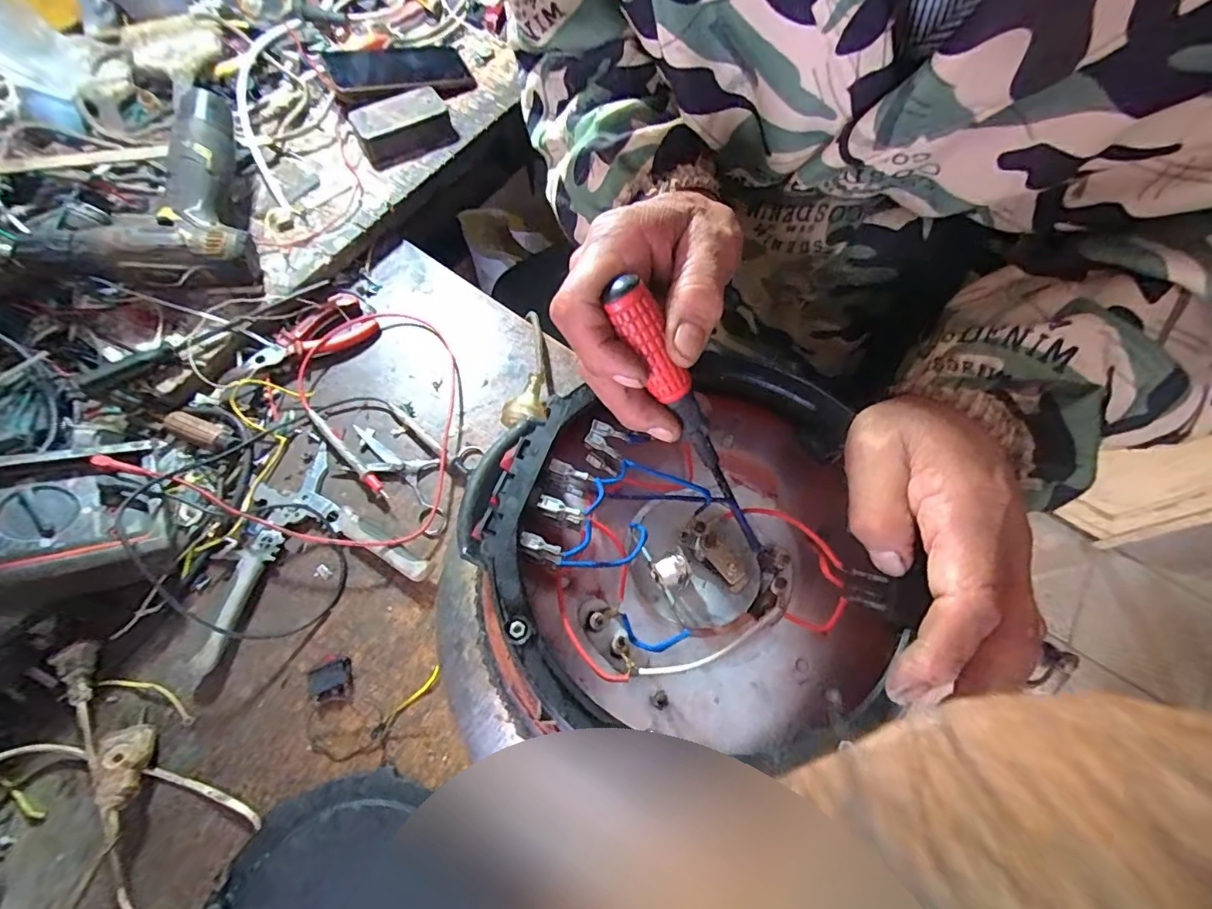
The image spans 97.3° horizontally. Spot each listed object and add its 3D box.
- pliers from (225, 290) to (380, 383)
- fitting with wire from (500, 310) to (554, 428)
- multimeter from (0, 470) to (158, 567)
[{"bbox_3d":[-0.288,-0.104,0.511,0.056,0.020,0.134,39,70,13],"label":"pliers"},{"bbox_3d":[-0.071,-0.083,0.520,0.039,0.028,0.144,4,51,-1],"label":"fitting with wire"},{"bbox_3d":[-0.430,0.049,0.370,0.184,0.029,0.080,-6,65,-29],"label":"multimeter"}]

